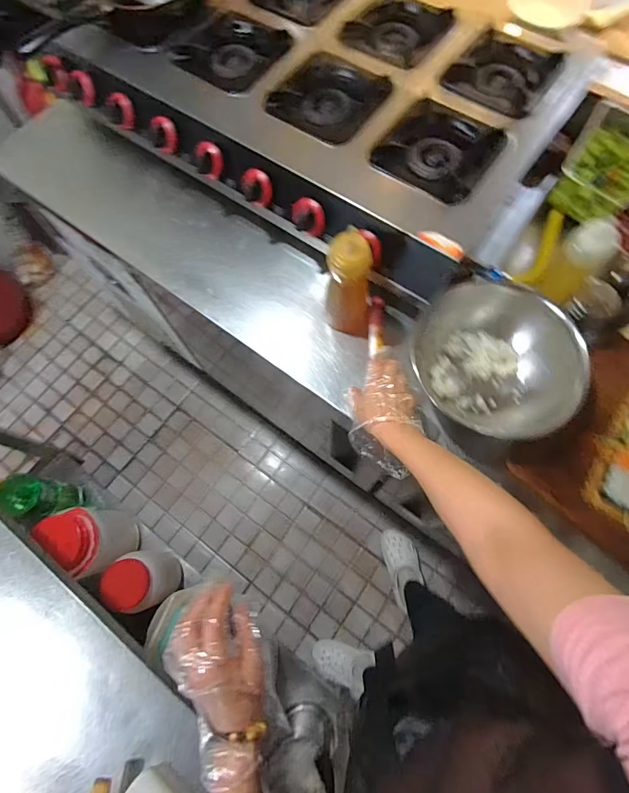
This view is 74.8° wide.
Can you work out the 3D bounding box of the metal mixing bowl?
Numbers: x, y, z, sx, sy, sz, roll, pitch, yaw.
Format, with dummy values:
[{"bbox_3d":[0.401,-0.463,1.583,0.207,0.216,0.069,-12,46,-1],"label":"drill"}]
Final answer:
[{"bbox_3d":[0.284,-0.059,0.651,0.254,0.094,0.208,35,75,13],"label":"metal mixing bowl"}]

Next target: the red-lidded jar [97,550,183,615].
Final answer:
[{"bbox_3d":[-0.430,0.469,1.058,0.107,0.256,0.127,-4,71,0],"label":"red-lidded jar"}]

